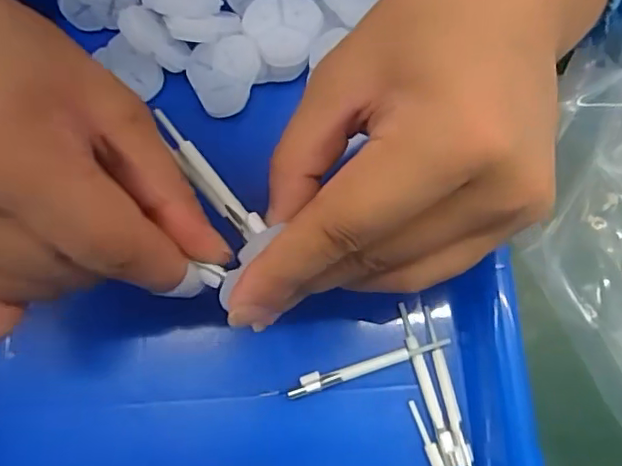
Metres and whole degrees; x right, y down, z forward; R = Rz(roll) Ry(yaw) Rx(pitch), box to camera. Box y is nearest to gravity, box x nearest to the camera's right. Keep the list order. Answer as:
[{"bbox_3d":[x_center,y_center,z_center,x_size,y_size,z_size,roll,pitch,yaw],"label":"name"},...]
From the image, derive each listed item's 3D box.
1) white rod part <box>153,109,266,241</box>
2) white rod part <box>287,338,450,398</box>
[{"bbox_3d":[-0.039,-0.021,0.212,0.010,0.008,0.061,-38,73,-9],"label":"white rod part"},{"bbox_3d":[0.024,0.056,0.245,0.069,0.006,0.007,-17,76,-2],"label":"white rod part"}]

